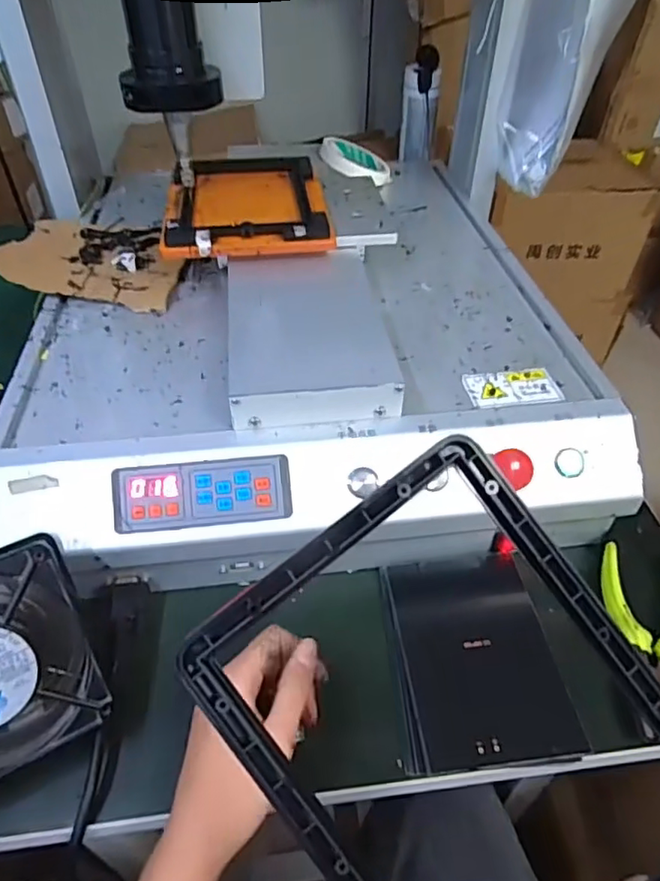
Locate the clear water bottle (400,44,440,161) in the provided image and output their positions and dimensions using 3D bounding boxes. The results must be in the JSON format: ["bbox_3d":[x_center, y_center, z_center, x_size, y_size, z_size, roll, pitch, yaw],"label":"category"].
[{"bbox_3d":[0.124,-0.457,0.795,0.050,0.127,0.045,7,45,6],"label":"clear water bottle"}]

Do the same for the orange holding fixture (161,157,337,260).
[{"bbox_3d":[-0.080,-0.238,0.569,0.151,0.027,0.202,-3,44,-4],"label":"orange holding fixture"}]

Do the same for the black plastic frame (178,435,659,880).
[{"bbox_3d":[0.046,0.093,0.183,0.118,0.006,0.162,-37,89,-8],"label":"black plastic frame"}]

